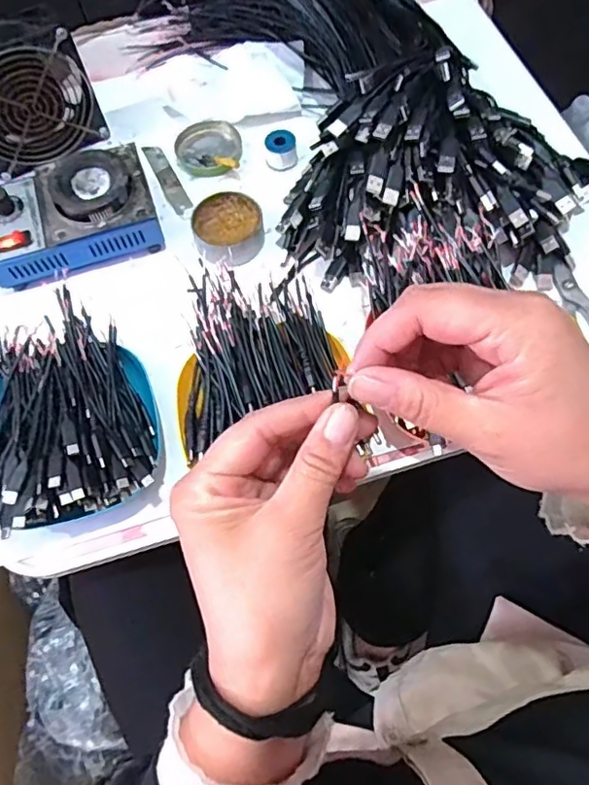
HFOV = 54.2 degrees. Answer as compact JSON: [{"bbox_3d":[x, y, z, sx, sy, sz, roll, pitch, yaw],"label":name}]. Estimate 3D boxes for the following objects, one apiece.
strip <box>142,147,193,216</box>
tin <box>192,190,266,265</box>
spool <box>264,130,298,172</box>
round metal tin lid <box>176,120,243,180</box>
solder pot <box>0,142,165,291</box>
[{"bbox_3d":[-0.126,-0.213,0.569,0.018,0.004,0.096,-28,67,-4],"label":"strip"},{"bbox_3d":[-0.059,-0.148,0.524,0.063,0.023,0.069,-1,68,2],"label":"tin"},{"bbox_3d":[-0.011,-0.235,0.557,0.029,0.025,0.026,-17,68,-4],"label":"spool"},{"bbox_3d":[-0.085,-0.245,0.580,0.065,0.015,0.071,-1,68,2],"label":"round metal tin lid"},{"bbox_3d":[-0.201,-0.158,0.516,0.149,0.061,0.103,-16,68,-4],"label":"solder pot"}]

